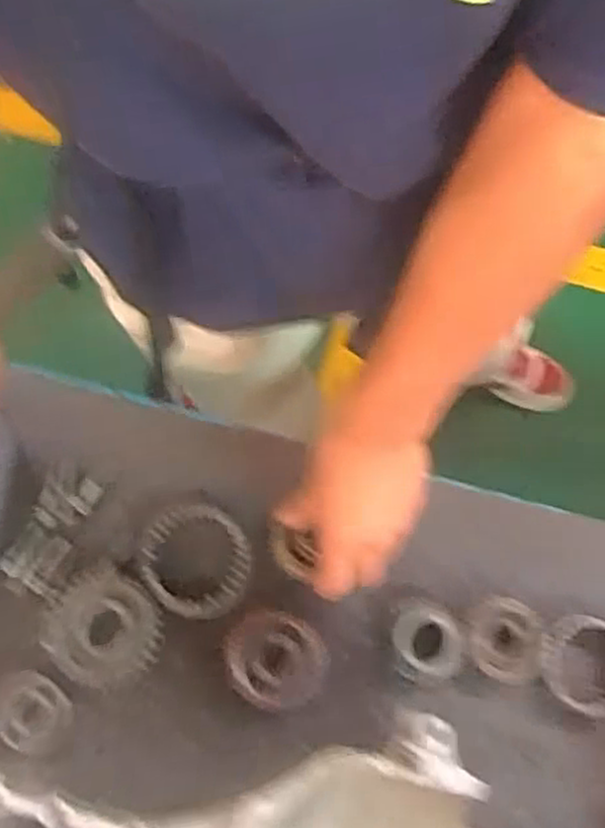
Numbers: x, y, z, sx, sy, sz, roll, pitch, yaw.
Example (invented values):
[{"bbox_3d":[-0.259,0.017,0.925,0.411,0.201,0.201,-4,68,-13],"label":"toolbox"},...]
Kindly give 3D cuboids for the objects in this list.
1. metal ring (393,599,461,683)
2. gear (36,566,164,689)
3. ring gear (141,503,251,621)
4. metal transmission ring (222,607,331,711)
[{"bbox_3d":[0.091,0.170,0.561,0.047,0.029,0.060,-35,75,-11],"label":"metal ring"},{"bbox_3d":[-0.148,0.158,0.557,0.084,0.020,0.077,0,72,0],"label":"gear"},{"bbox_3d":[-0.081,0.113,0.575,0.080,0.014,0.086,0,72,0],"label":"ring gear"},{"bbox_3d":[-0.019,0.182,0.557,0.073,0.021,0.067,0,72,0],"label":"metal transmission ring"}]

